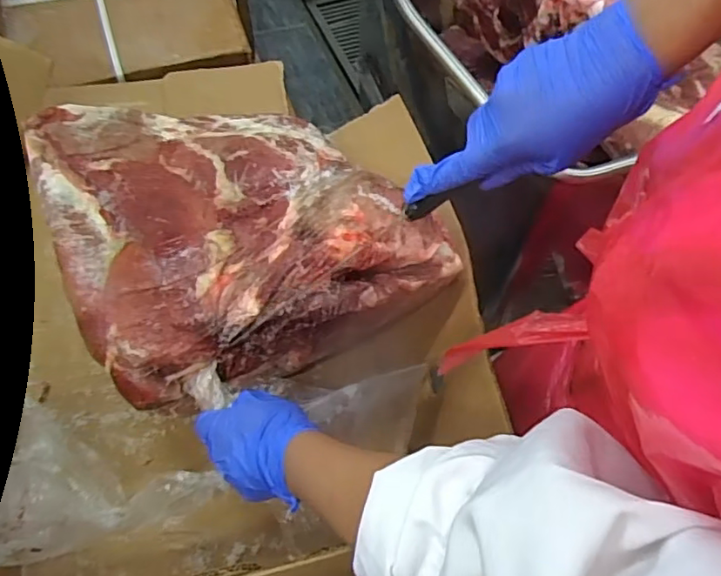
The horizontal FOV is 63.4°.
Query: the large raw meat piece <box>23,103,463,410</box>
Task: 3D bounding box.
[{"bbox_3d":[-0.142,-0.093,0.598,0.308,0.094,0.379,-26,61,-13],"label":"large raw meat piece"}]

